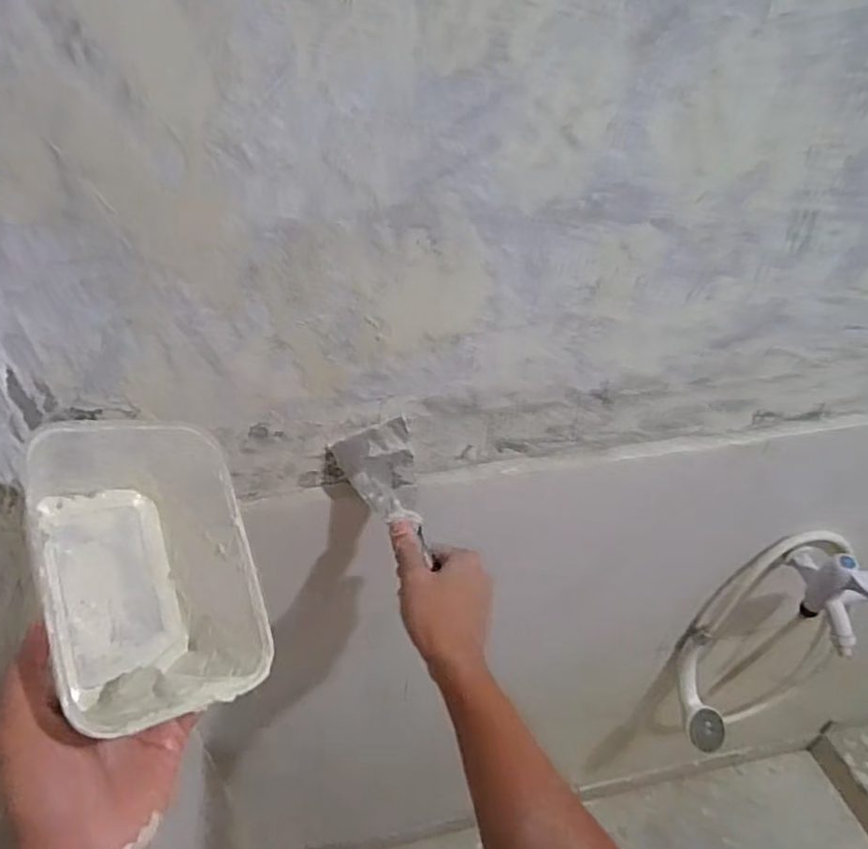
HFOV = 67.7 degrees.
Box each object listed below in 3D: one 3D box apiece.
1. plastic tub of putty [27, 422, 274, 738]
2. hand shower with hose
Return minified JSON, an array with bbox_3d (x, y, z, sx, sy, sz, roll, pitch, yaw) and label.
[{"bbox_3d":[-0.179,0.089,0.397,0.118,0.077,0.176,1,64,-44],"label":"plastic tub of putty"},{"bbox_3d":[0.490,0.324,0.947,0.196,0.379,0.132,-11,46,-9],"label":"hand shower with hose"}]

